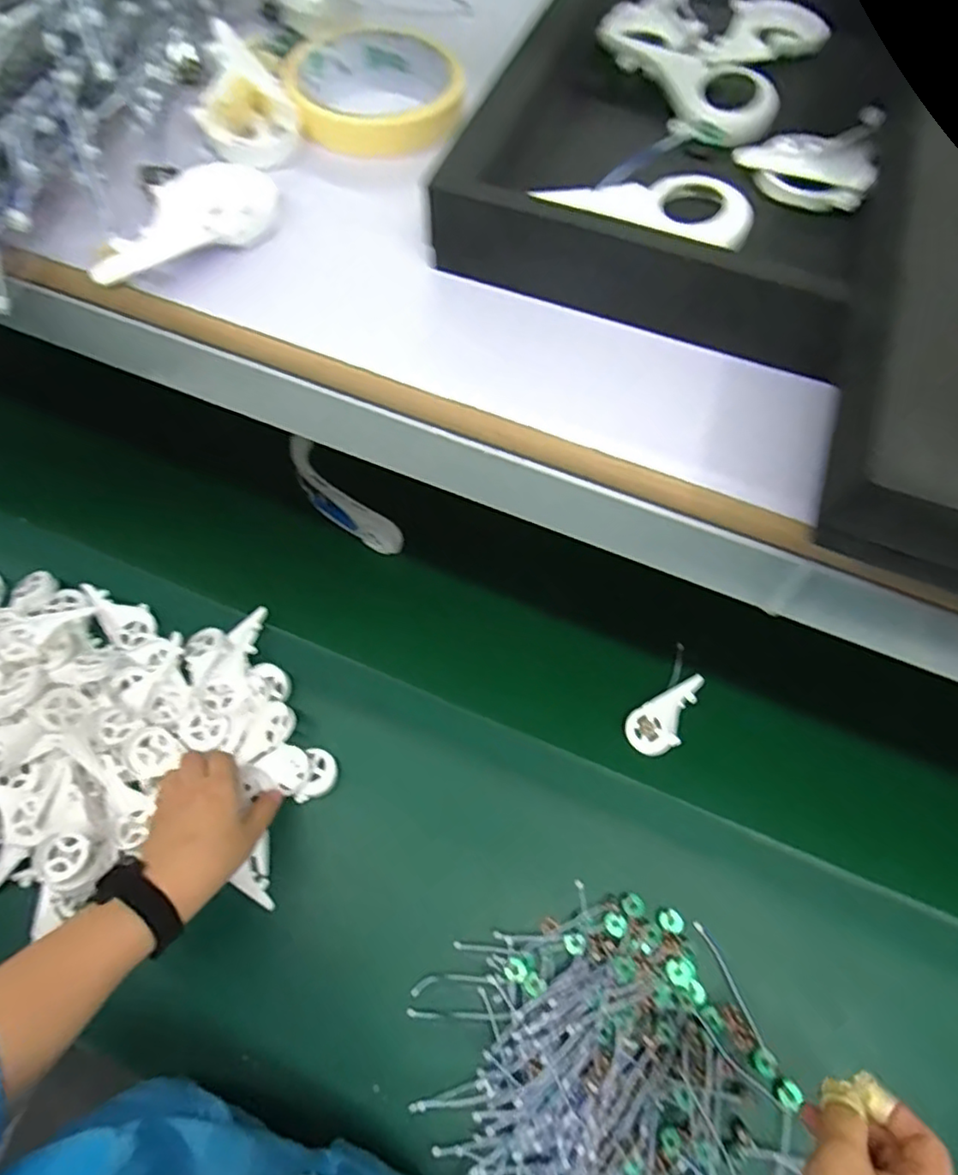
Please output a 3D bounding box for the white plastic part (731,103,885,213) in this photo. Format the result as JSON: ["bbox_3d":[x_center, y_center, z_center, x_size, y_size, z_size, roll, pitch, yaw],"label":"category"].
[{"bbox_3d":[0.150,-0.196,0.278,0.057,0.017,0.048,25,68,11],"label":"white plastic part"}]

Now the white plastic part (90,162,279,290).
[{"bbox_3d":[-0.124,-0.156,0.267,0.047,0.018,0.102,22,56,9],"label":"white plastic part"}]

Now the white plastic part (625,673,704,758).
[{"bbox_3d":[0.191,0.128,0.628,0.049,0.009,0.097,40,98,15],"label":"white plastic part"}]

